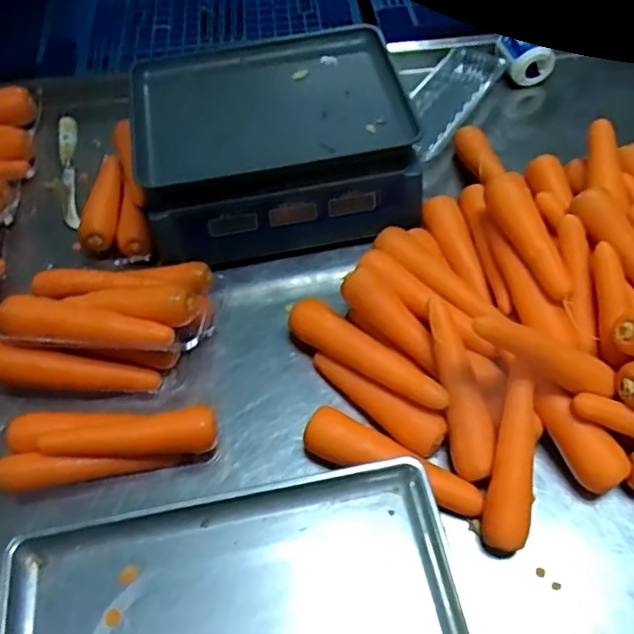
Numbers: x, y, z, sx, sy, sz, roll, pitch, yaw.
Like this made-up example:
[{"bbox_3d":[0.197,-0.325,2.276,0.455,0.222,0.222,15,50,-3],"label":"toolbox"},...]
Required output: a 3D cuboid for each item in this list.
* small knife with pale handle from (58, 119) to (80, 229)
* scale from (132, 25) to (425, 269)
[{"bbox_3d":[-0.352,-0.212,0.884,0.025,0.021,0.212,-13,57,-6],"label":"small knife with pale handle"},{"bbox_3d":[-0.055,-0.237,0.811,0.321,0.107,0.321,-8,56,-3],"label":"scale"}]

